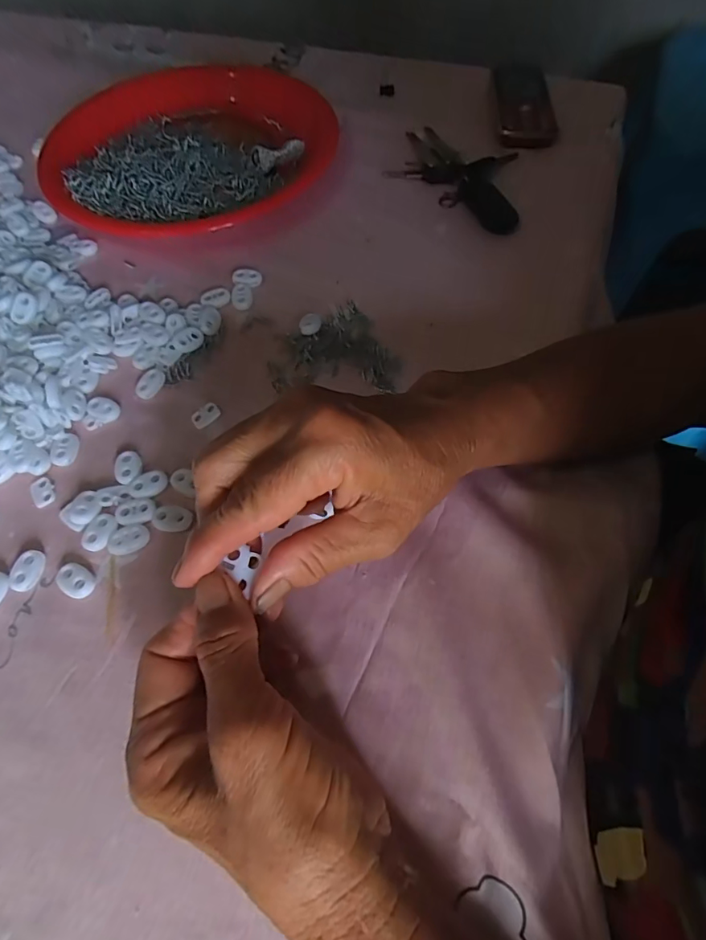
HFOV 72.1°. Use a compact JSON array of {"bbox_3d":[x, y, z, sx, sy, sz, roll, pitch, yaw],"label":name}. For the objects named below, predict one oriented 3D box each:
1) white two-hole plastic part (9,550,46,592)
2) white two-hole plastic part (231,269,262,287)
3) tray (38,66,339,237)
[{"bbox_3d":[-0.179,0.056,0.267,0.013,0.006,0.022,9,62,6],"label":"white two-hole plastic part"},{"bbox_3d":[-0.081,-0.146,0.368,0.024,0.005,0.016,0,62,1],"label":"white two-hole plastic part"},{"bbox_3d":[-0.148,-0.307,0.446,0.251,0.026,0.244,-14,63,-7],"label":"tray"}]

